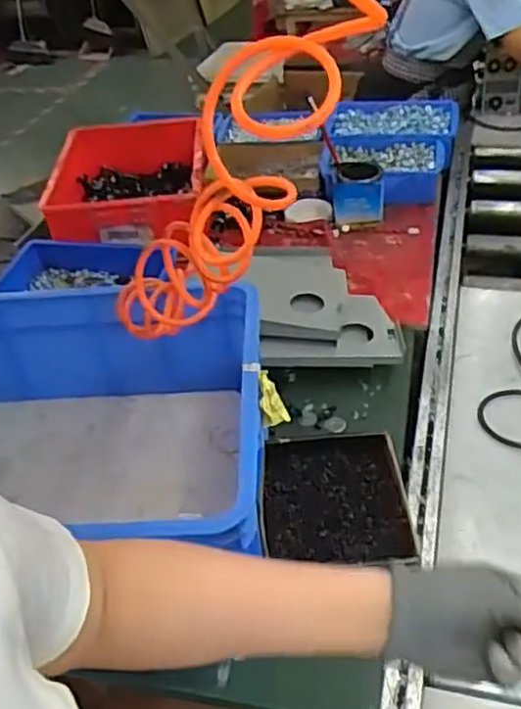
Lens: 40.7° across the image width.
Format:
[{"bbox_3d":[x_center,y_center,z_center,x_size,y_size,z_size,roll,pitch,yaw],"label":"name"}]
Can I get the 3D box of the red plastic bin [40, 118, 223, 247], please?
[{"bbox_3d":[-0.270,-0.355,1.435,0.309,0.131,0.396,-10,39,-4],"label":"red plastic bin"}]

